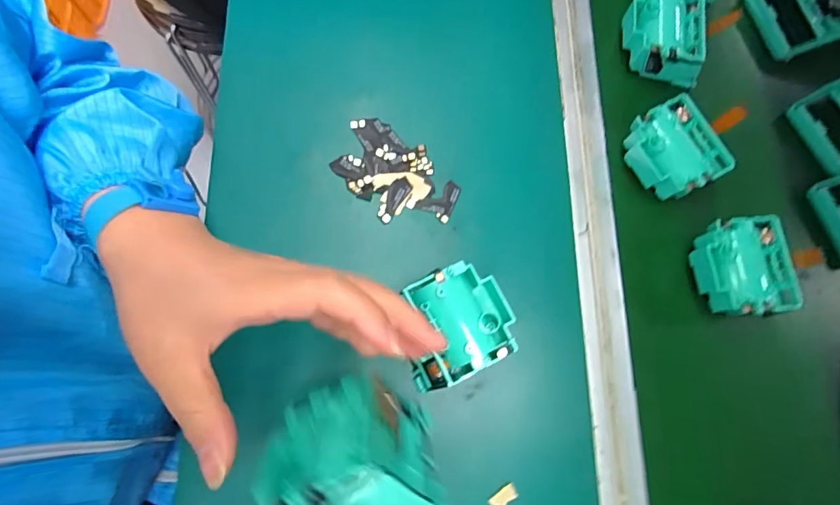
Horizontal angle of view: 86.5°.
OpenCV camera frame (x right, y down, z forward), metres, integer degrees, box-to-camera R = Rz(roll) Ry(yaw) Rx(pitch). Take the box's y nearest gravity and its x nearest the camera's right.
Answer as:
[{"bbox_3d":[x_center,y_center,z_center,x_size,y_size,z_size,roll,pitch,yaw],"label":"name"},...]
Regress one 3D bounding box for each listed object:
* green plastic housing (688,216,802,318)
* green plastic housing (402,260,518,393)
[{"bbox_3d":[0.254,0.012,0.352,0.064,0.025,0.074,-3,79,0],"label":"green plastic housing"},{"bbox_3d":[0.023,0.051,0.323,0.079,0.031,0.074,-25,80,-4],"label":"green plastic housing"}]

